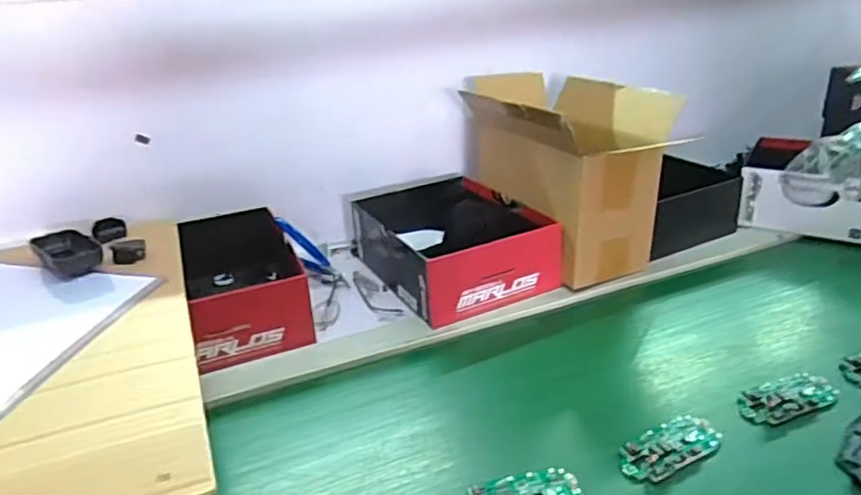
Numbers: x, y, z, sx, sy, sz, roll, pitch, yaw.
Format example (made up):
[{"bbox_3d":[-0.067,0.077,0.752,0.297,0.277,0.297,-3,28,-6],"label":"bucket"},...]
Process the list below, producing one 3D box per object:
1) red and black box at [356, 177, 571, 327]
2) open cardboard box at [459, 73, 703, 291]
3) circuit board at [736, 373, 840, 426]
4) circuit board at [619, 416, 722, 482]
[{"bbox_3d":[0.022,-0.014,0.865,0.196,0.091,0.272,-15,29,-24],"label":"red and black box"},{"bbox_3d":[0.177,-0.106,0.871,0.171,0.208,0.282,-18,30,-29],"label":"open cardboard box"},{"bbox_3d":[0.346,0.144,0.608,0.105,0.008,0.047,-11,27,-17],"label":"circuit board"},{"bbox_3d":[0.211,0.174,0.558,0.099,0.014,0.047,-16,29,-26],"label":"circuit board"}]

